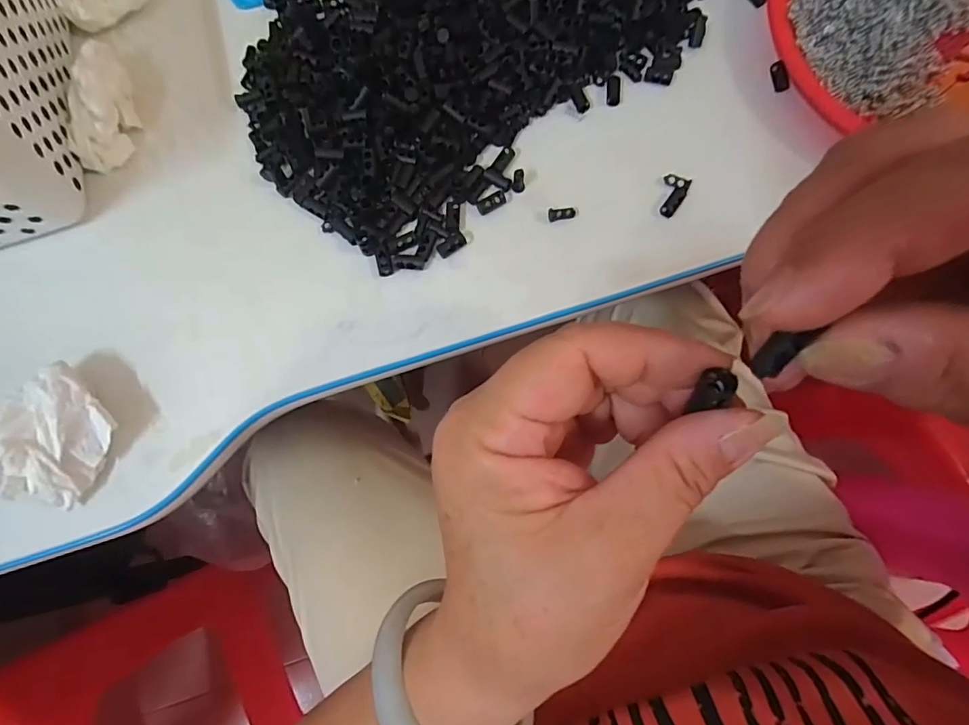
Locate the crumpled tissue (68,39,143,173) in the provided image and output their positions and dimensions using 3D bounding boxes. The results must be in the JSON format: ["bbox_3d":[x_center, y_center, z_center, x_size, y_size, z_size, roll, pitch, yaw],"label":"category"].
[{"bbox_3d":[-0.244,-0.167,0.315,0.028,0.026,0.081,-3,75,0],"label":"crumpled tissue"}]

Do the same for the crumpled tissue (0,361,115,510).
[{"bbox_3d":[-0.241,0.050,0.261,0.060,0.035,0.085,37,78,9],"label":"crumpled tissue"}]

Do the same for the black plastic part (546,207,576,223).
[{"bbox_3d":[0.049,-0.094,0.308,0.017,0.004,0.007,-10,77,-3],"label":"black plastic part"}]

